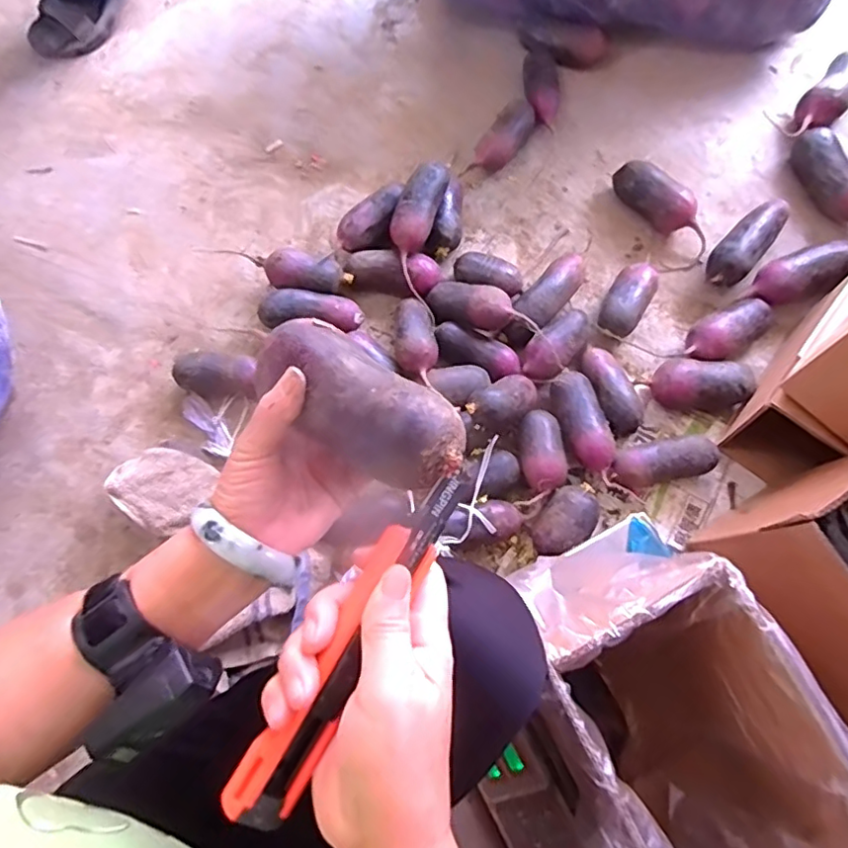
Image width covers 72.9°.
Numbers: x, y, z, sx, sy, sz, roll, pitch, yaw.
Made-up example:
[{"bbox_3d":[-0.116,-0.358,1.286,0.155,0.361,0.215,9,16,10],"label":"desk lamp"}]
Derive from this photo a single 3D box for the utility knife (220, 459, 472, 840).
[{"bbox_3d":[-0.031,0.097,0.268,0.027,0.015,0.176,30,77,10],"label":"utility knife"}]

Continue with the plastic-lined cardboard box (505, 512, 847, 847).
[{"bbox_3d":[0.190,0.249,0.475,0.169,0.238,0.299,-28,75,-8],"label":"plastic-lined cardboard box"}]

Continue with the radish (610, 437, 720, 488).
[{"bbox_3d":[0.312,0.051,0.755,0.132,0.052,0.054,-10,74,-1],"label":"radish"}]

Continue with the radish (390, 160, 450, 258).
[{"bbox_3d":[-0.006,-0.308,0.818,0.053,0.060,0.136,22,74,7],"label":"radish"}]

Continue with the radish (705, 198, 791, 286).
[{"bbox_3d":[0.477,-0.267,0.850,0.058,0.052,0.178,41,79,12],"label":"radish"}]

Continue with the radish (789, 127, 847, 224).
[{"bbox_3d":[0.634,-0.351,0.869,0.071,0.052,0.214,-28,75,-6],"label":"radish"}]

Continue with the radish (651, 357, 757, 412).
[{"bbox_3d":[0.373,-0.054,0.783,0.125,0.062,0.069,-3,74,1],"label":"radish"}]

